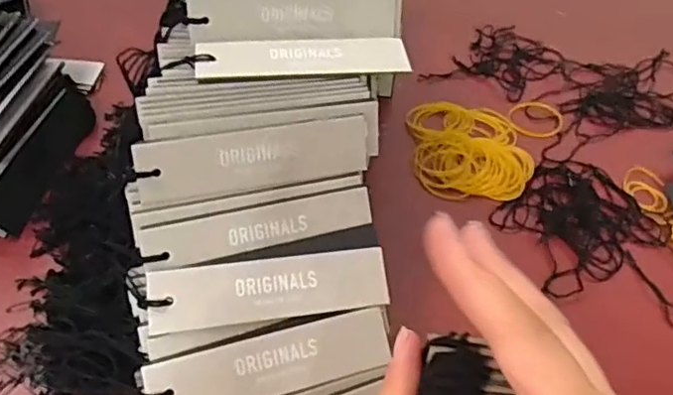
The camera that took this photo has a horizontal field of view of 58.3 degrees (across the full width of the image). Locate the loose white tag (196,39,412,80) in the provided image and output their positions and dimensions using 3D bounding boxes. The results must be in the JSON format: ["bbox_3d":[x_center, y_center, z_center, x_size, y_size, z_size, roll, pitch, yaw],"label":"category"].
[{"bbox_3d":[-0.019,-0.084,0.361,0.124,0.004,0.030,-4,67,-10],"label":"loose white tag"}]

